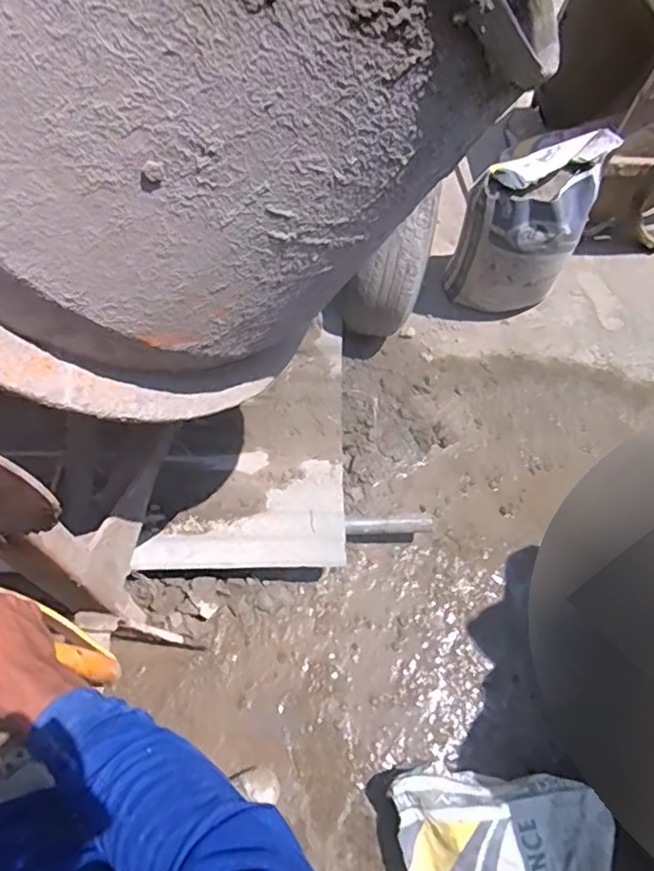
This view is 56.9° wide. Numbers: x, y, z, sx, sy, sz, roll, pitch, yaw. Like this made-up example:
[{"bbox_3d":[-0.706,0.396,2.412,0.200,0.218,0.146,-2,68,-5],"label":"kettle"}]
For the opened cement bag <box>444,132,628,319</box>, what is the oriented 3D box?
[{"bbox_3d":[0.560,-0.597,1.780,0.304,0.490,0.283,25,65,9],"label":"opened cement bag"}]

